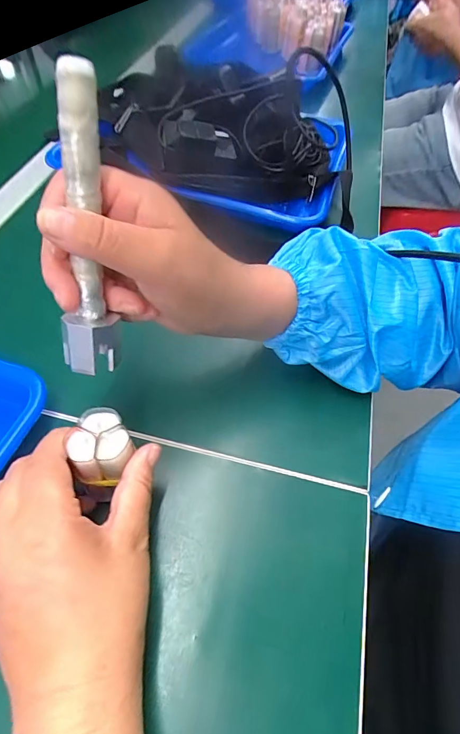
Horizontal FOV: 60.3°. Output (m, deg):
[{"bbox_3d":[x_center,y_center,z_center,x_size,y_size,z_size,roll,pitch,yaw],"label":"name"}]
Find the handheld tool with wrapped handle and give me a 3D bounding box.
[{"bbox_3d":[-0.075,-0.066,0.203,0.026,0.147,0.015,8,26,4],"label":"handheld tool with wrapped handle"}]

